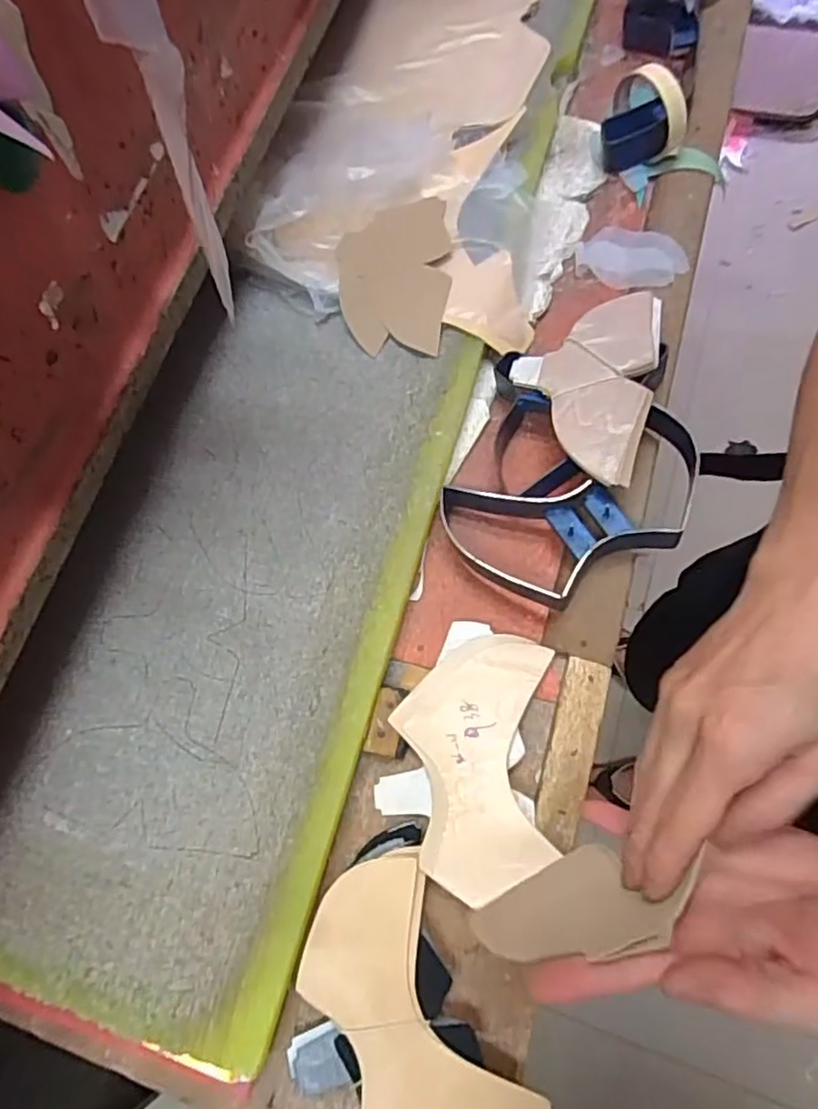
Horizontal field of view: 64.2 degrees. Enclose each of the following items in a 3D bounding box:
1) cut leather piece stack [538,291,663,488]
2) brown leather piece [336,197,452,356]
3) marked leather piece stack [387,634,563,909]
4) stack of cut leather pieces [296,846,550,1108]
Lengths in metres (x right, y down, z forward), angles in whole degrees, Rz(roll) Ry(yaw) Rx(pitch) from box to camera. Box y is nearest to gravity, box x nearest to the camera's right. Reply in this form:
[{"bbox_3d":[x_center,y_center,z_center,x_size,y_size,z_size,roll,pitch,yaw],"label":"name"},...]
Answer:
[{"bbox_3d":[0.150,-0.141,0.521,0.082,0.018,0.176,14,72,6],"label":"cut leather piece stack"},{"bbox_3d":[-0.013,-0.265,0.603,0.096,0.027,0.168,5,71,3],"label":"brown leather piece"},{"bbox_3d":[0.046,0.145,0.468,0.117,0.009,0.176,1,65,6],"label":"marked leather piece stack"},{"bbox_3d":[-0.001,0.294,0.410,0.099,0.014,0.184,-27,70,-10],"label":"stack of cut leather pieces"}]

